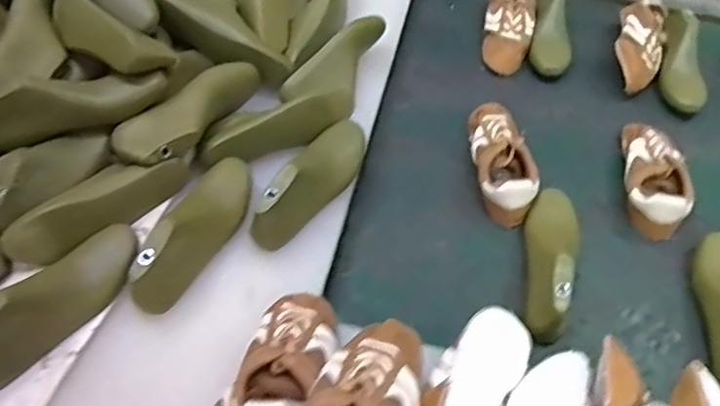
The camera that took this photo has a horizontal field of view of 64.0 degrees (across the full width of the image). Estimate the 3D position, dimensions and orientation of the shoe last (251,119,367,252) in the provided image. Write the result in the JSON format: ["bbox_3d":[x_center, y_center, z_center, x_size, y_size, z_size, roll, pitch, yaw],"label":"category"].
[{"bbox_3d":[-0.059,-0.038,0.746,0.073,0.075,0.221,23,57,13],"label":"shoe last"}]

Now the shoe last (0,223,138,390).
[{"bbox_3d":[-0.332,0.107,0.628,0.070,0.077,0.229,29,58,16],"label":"shoe last"}]

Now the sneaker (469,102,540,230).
[{"bbox_3d":[0.213,-0.070,0.869,0.086,0.068,0.215,4,54,-1],"label":"sneaker"}]

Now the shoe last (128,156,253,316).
[{"bbox_3d":[-0.198,0.030,0.685,0.083,0.069,0.230,16,55,8],"label":"shoe last"}]

